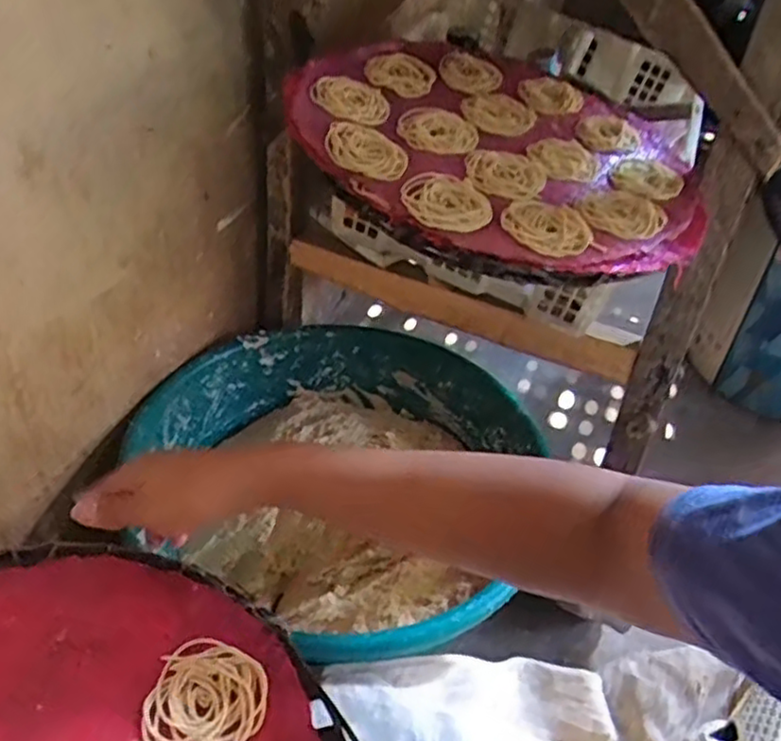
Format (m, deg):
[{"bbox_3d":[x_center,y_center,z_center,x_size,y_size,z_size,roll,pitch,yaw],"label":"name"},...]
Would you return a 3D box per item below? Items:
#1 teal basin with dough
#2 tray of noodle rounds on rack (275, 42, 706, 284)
[{"bbox_3d":[-0.049,0.126,0.788,0.425,0.161,0.387,4,39,-3],"label":"teal basin with dough"},{"bbox_3d":[0.089,-0.196,0.614,0.354,0.077,0.327,31,44,26],"label":"tray of noodle rounds on rack"}]

